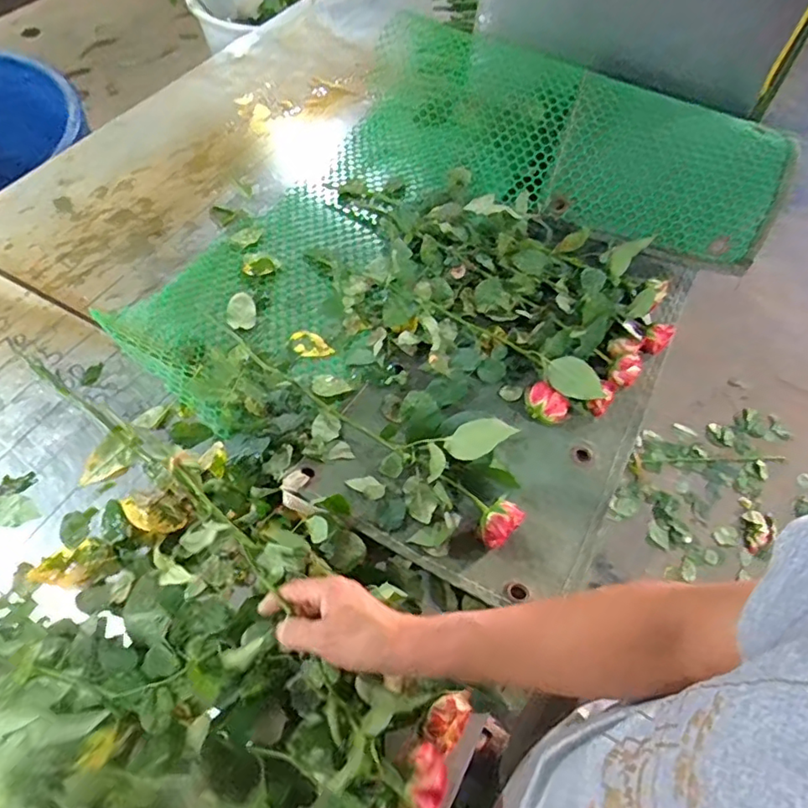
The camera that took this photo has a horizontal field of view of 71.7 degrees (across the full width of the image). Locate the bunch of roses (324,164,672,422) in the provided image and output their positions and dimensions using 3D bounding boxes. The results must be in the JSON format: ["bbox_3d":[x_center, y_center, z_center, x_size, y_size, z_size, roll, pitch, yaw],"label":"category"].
[{"bbox_3d":[0.112,-0.201,0.806,0.537,0.083,0.381,25,60,12],"label":"bunch of roses"}]

